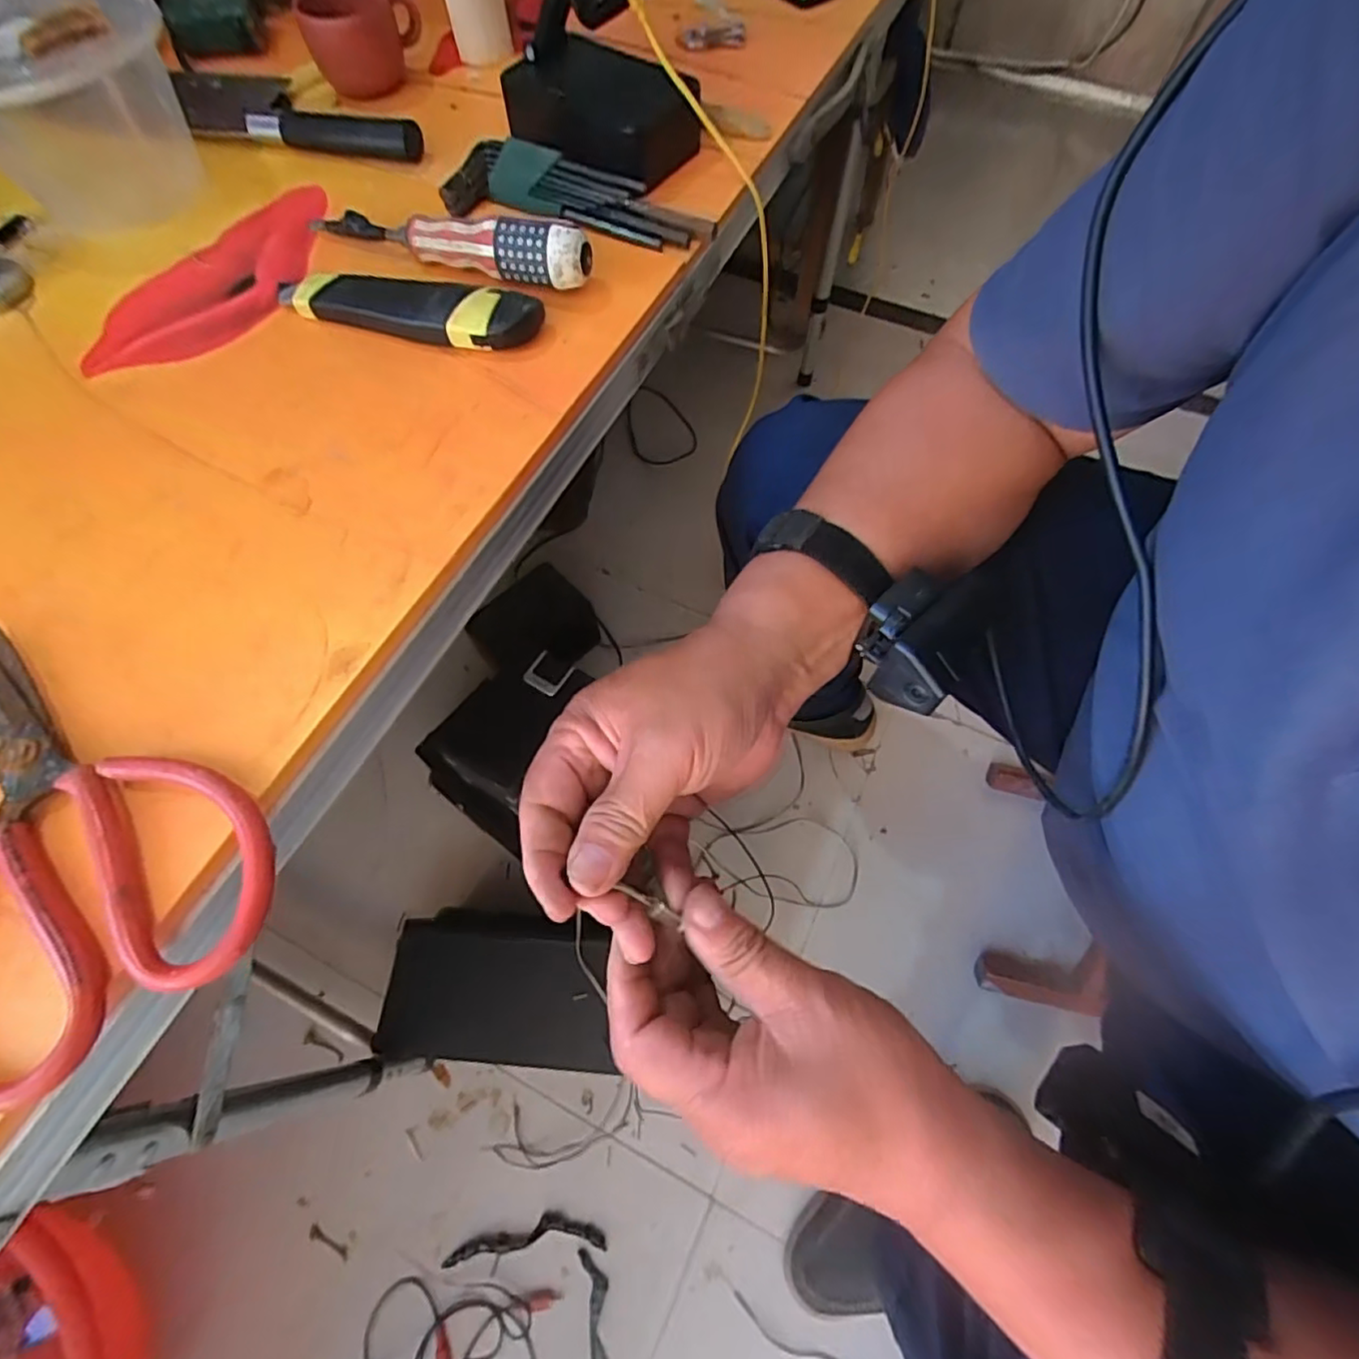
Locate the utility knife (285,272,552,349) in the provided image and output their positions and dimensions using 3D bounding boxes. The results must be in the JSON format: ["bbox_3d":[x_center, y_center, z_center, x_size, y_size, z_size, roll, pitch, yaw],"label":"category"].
[{"bbox_3d":[-0.158,-0.213,0.351,0.157,0.026,0.032,12,65,4],"label":"utility knife"}]

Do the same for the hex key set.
[{"bbox_3d":[-0.065,-0.311,0.396,0.175,0.025,0.039,15,66,5],"label":"hex key set"}]

